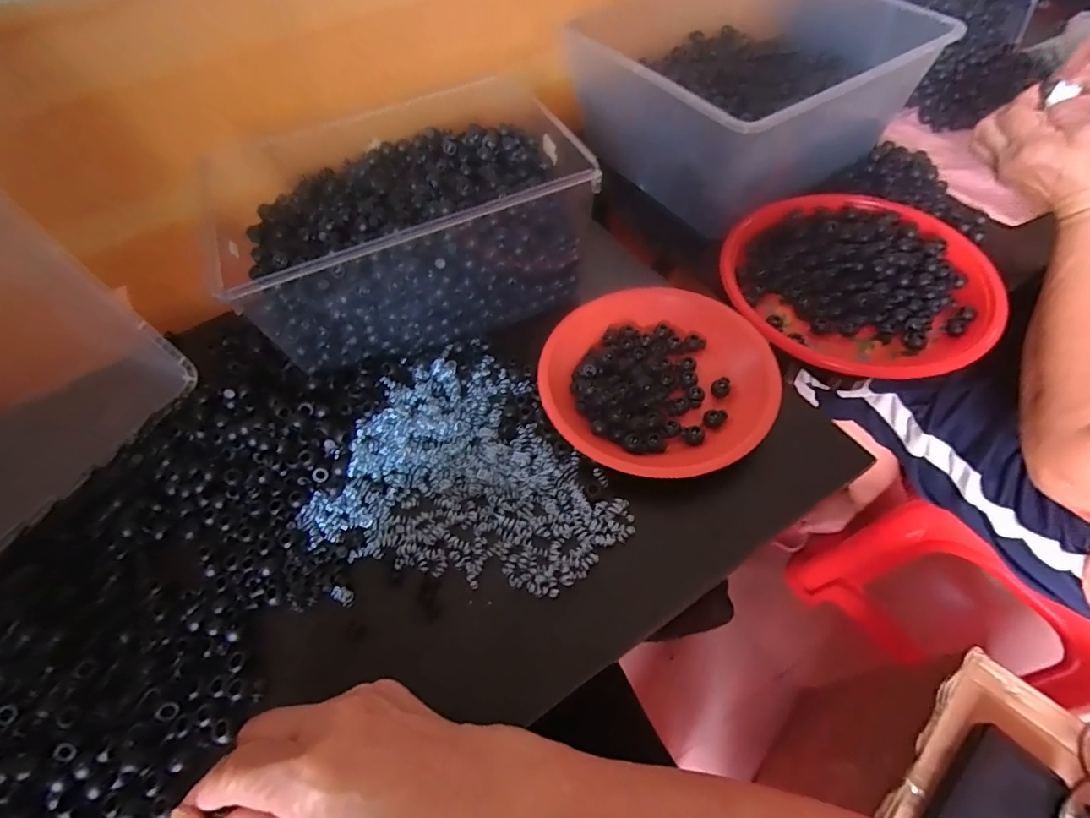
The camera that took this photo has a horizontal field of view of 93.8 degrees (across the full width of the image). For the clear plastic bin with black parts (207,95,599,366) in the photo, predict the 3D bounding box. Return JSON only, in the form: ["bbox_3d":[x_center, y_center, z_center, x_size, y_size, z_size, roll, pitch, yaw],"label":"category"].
[{"bbox_3d":[-0.130,-0.191,0.483,0.290,0.112,0.244,-21,60,-9],"label":"clear plastic bin with black parts"}]

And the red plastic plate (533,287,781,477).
[{"bbox_3d":[0.093,-0.028,0.436,0.188,0.028,0.174,-2,57,3],"label":"red plastic plate"}]

